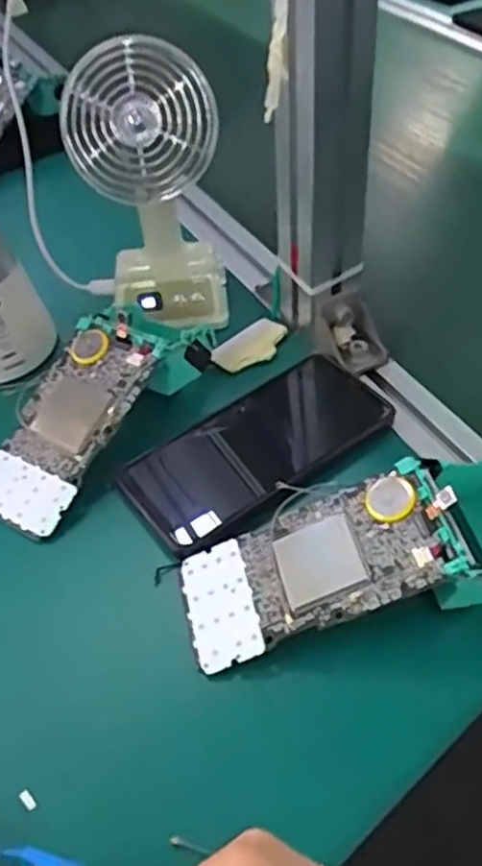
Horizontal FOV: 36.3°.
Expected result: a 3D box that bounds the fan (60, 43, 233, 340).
[{"bbox_3d":[-0.060,-0.157,0.482,0.088,0.169,0.073,-4,47,2],"label":"fan"}]

